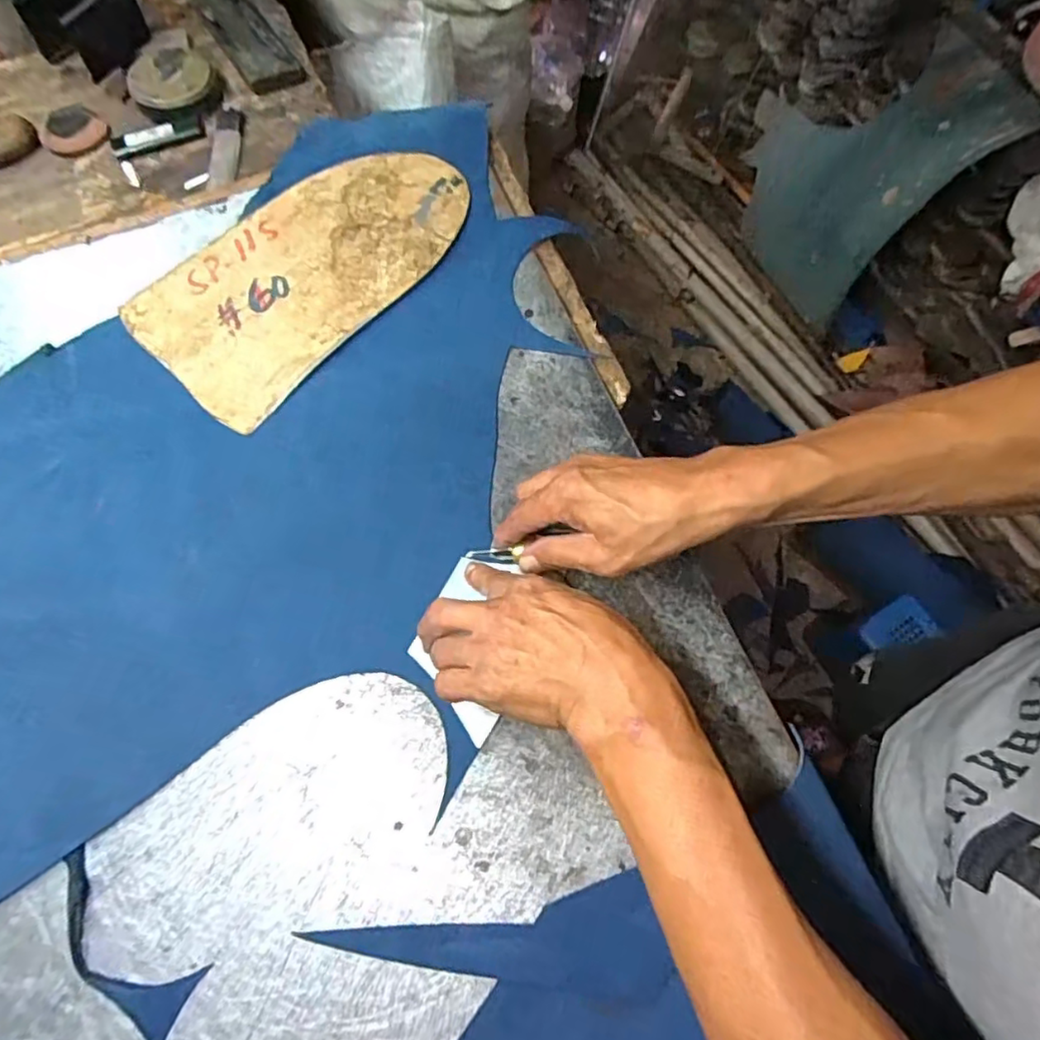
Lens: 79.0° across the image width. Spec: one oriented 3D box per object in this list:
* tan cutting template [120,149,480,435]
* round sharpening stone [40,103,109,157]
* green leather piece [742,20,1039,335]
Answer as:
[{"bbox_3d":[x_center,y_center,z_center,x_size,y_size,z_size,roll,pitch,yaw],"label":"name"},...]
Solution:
[{"bbox_3d":[-0.166,-0.207,0.506,0.138,0.004,0.276,43,77,11],"label":"tan cutting template"},{"bbox_3d":[-0.409,-0.357,0.576,0.055,0.016,0.044,-32,75,-17],"label":"round sharpening stone"},{"bbox_3d":[0.733,-0.799,1.418,0.200,0.544,0.539,0,53,-17],"label":"green leather piece"}]

